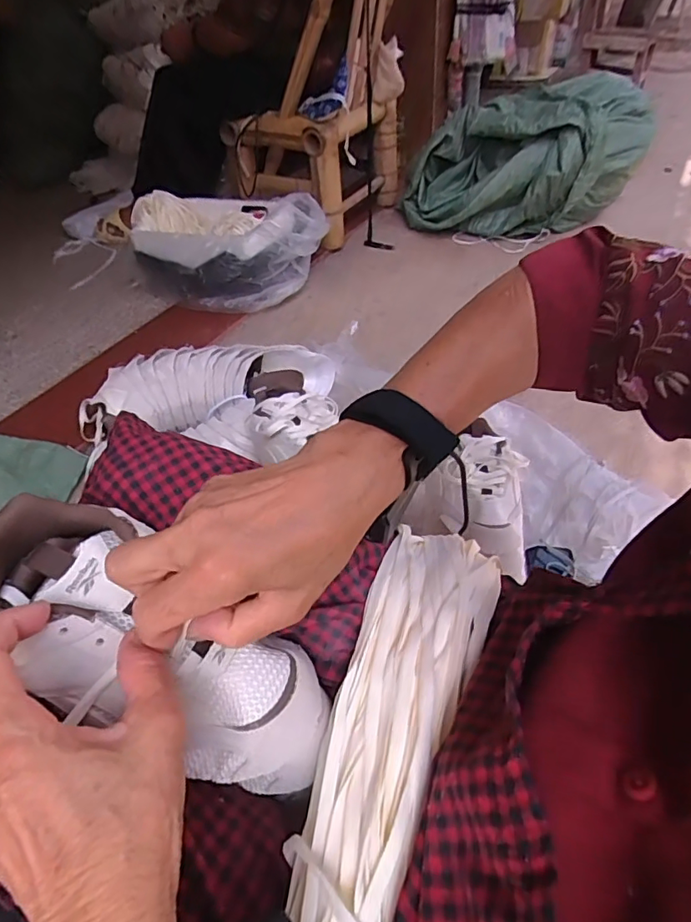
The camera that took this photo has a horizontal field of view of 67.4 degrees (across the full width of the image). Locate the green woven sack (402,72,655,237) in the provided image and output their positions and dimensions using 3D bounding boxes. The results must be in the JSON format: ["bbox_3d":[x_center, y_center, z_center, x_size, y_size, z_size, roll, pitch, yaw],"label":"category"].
[{"bbox_3d":[0.587,-0.925,1.612,0.753,0.322,0.316,-18,46,-13],"label":"green woven sack"}]

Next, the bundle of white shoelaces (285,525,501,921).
[{"bbox_3d":[0.031,0.192,0.290,0.096,0.095,0.344,7,46,12],"label":"bundle of white shoelaces"}]

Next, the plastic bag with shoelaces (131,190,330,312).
[{"bbox_3d":[-0.302,-0.532,1.325,0.465,0.192,0.307,7,46,12],"label":"plastic bag with shoelaces"}]

